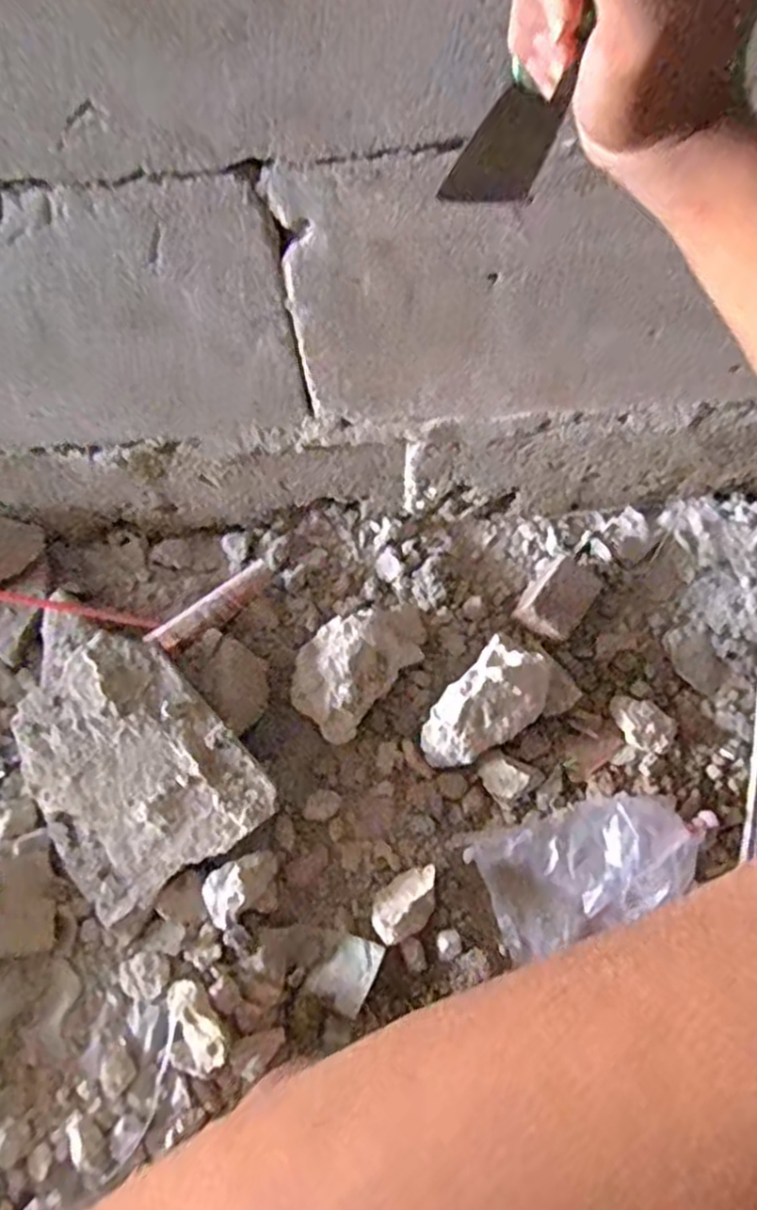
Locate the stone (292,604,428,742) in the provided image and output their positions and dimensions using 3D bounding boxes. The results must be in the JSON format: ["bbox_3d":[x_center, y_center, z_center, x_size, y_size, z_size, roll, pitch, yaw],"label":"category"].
[{"bbox_3d":[-0.015,0.042,0.606,0.073,0.051,0.131,37,72,19],"label":"stone"}]

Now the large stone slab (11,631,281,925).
[{"bbox_3d":[-0.185,0.121,0.551,0.151,0.056,0.181,-35,68,-12],"label":"large stone slab"}]

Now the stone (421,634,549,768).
[{"bbox_3d":[0.084,0.085,0.581,0.062,0.070,0.105,39,73,19],"label":"stone"}]

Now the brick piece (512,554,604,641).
[{"bbox_3d":[0.152,-0.009,0.619,0.053,0.026,0.075,32,71,17],"label":"brick piece"}]

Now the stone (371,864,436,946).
[{"bbox_3d":[0.021,0.222,0.548,0.060,0.022,0.037,-43,69,-15],"label":"stone"}]

